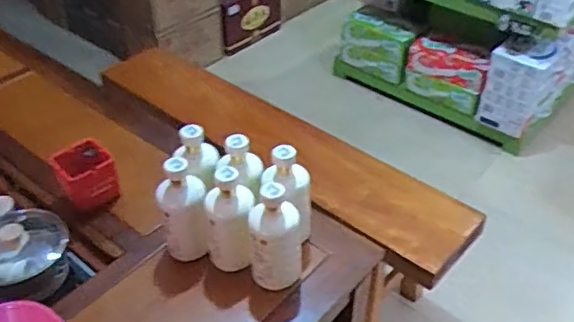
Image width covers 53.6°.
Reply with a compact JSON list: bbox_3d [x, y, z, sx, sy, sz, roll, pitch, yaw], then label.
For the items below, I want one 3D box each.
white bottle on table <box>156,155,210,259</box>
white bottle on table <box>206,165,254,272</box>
[{"bbox_3d":[-0.173,0.087,0.951,0.076,0.177,0.079,-8,41,-9],"label":"white bottle on table"},{"bbox_3d":[-0.091,0.106,0.922,0.077,0.184,0.068,-5,41,-5],"label":"white bottle on table"}]

